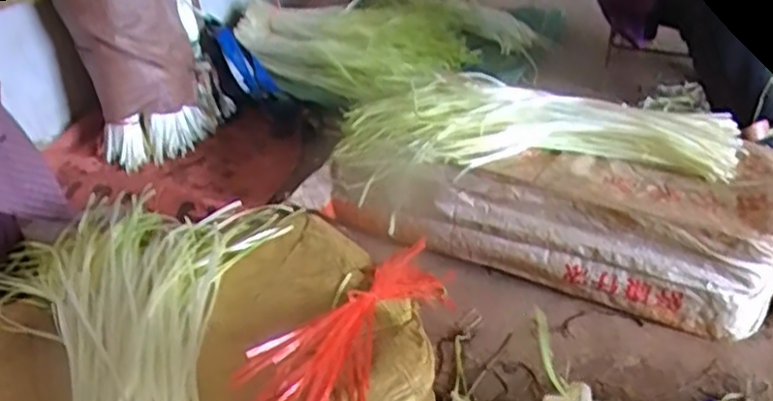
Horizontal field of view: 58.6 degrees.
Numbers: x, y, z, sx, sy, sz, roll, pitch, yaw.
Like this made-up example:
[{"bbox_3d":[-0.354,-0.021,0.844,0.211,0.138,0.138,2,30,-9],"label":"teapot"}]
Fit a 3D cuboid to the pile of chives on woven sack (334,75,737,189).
[{"bbox_3d":[0.227,-0.117,1.105,0.598,0.093,0.183,3,33,4],"label":"pile of chives on woven sack"}]

